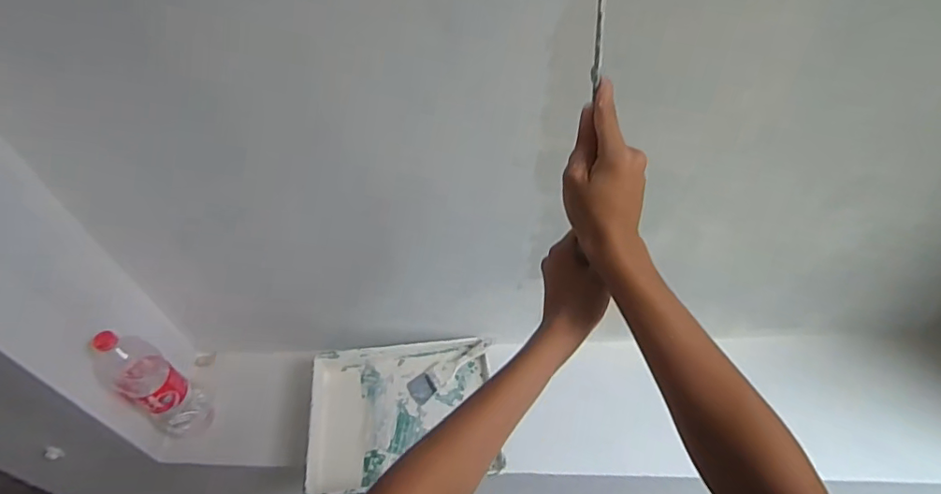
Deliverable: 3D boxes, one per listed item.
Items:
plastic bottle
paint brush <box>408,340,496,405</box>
[{"bbox_3d":[-0.569,0.248,0.953,0.102,0.318,0.092,24,55,25],"label":"plastic bottle"},{"bbox_3d":[-0.038,0.240,1.072,0.195,0.019,0.052,-33,53,-21],"label":"paint brush"}]

